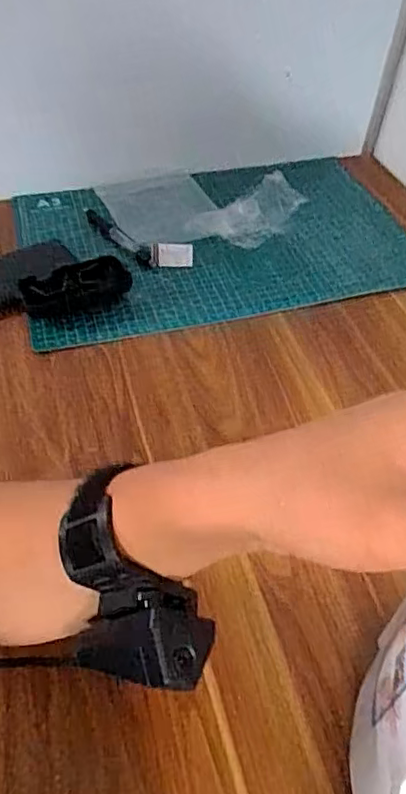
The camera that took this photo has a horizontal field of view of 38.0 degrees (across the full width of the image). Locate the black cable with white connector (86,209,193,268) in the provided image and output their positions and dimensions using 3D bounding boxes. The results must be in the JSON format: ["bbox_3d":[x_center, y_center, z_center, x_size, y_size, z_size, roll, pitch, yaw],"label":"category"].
[{"bbox_3d":[-0.081,-0.184,0.672,0.162,0.021,0.035,29,54,23],"label":"black cable with white connector"}]

